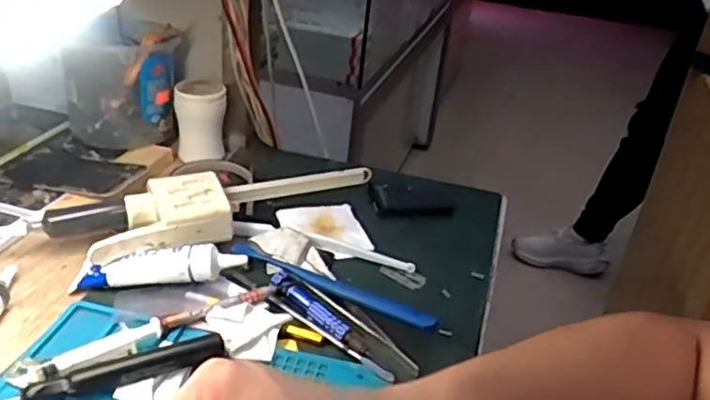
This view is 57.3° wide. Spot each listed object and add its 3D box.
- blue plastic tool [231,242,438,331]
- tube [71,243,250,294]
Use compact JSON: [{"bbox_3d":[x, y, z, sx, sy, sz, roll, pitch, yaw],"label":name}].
[{"bbox_3d":[-0.020,0.069,0.526,0.183,0.015,0.016,19,32,21],"label":"blue plastic tool"},{"bbox_3d":[-0.152,0.052,0.521,0.126,0.028,0.027,3,30,-6],"label":"tube"}]

